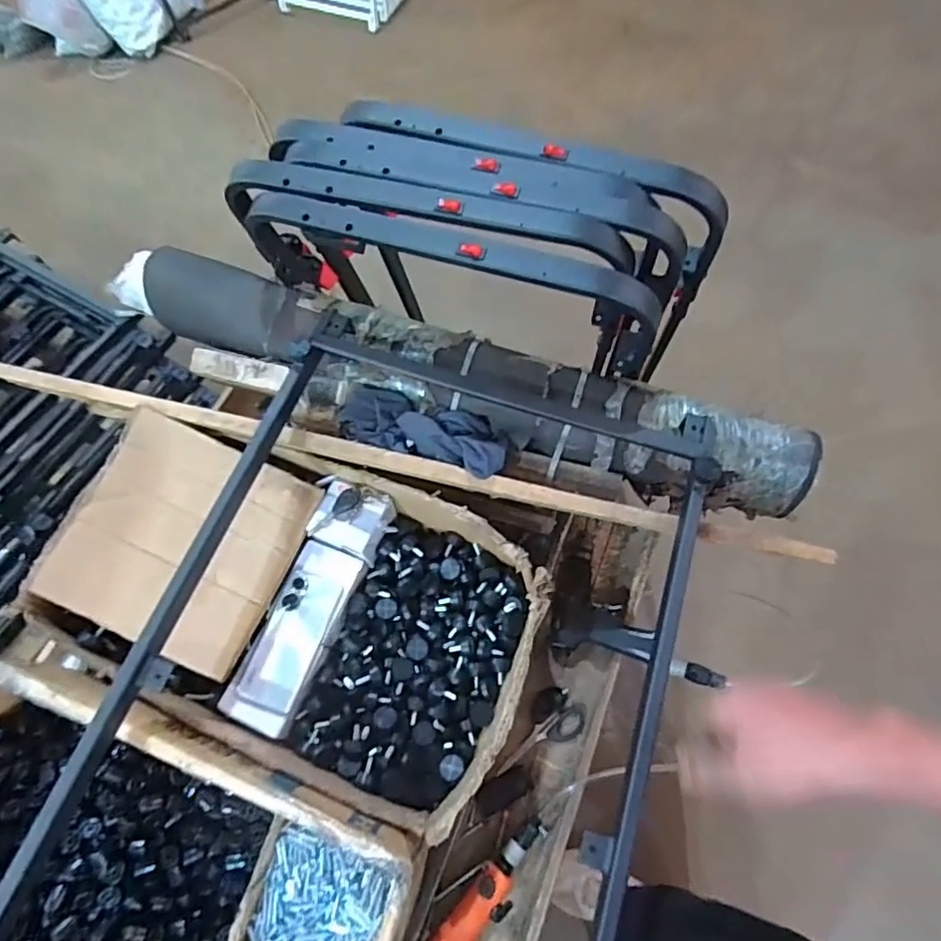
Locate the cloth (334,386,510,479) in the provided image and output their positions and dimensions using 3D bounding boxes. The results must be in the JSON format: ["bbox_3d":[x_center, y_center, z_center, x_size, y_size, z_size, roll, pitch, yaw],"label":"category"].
[{"bbox_3d":[-0.062,-0.054,0.707,0.227,0.048,0.085,22,69,12],"label":"cloth"}]

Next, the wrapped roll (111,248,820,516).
[{"bbox_3d":[-0.064,-0.129,0.743,0.974,0.104,0.127,18,68,10],"label":"wrapped roll"}]

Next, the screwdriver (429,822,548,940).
[{"bbox_3d":[0.015,0.499,0.650,0.048,0.031,0.204,39,73,17],"label":"screwdriver"}]

